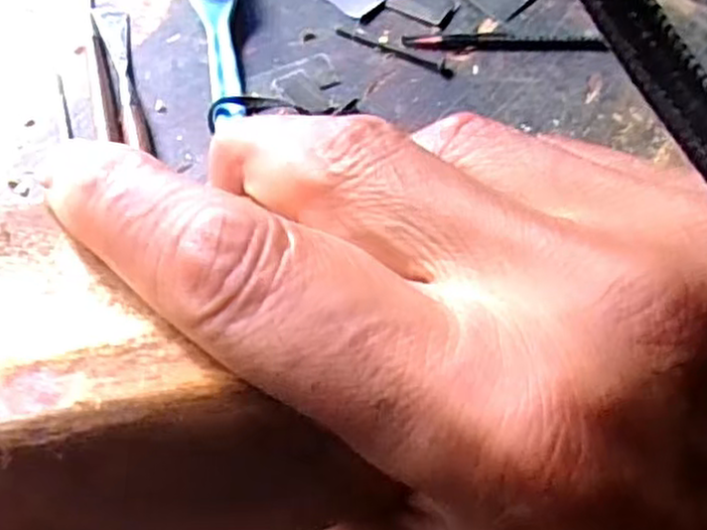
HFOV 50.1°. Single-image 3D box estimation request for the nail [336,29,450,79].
[{"bbox_3d":[0.029,-0.151,0.532,0.089,0.007,0.007,27,63,15],"label":"nail"}]

